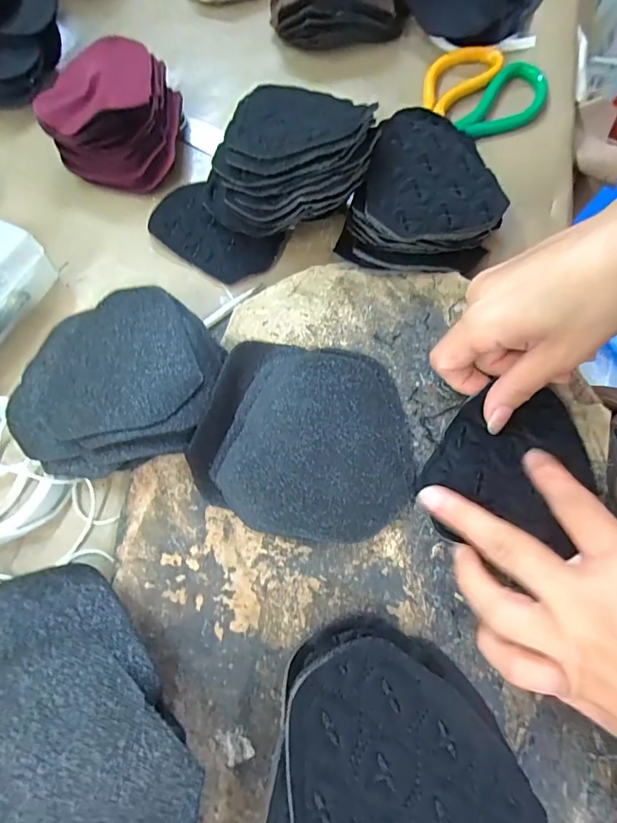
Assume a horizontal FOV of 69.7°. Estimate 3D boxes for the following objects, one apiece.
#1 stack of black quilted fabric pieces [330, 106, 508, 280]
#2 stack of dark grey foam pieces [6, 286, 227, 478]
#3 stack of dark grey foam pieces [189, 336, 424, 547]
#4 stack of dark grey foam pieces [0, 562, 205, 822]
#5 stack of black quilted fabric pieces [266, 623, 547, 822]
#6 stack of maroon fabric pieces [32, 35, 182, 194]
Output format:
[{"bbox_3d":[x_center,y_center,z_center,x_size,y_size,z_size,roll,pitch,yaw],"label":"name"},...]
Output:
[{"bbox_3d":[0.088,-0.155,0.312,0.097,0.038,0.131,24,71,10],"label":"stack of black quilted fabric pieces"},{"bbox_3d":[-0.115,-0.021,0.267,0.116,0.034,0.119,11,69,6],"label":"stack of dark grey foam pieces"},{"bbox_3d":[0.001,0.012,0.257,0.119,0.023,0.114,10,69,5],"label":"stack of dark grey foam pieces"},{"bbox_3d":[-0.115,0.144,0.197,0.105,0.045,0.144,-38,72,-12],"label":"stack of dark grey foam pieces"},{"bbox_3d":[0.038,0.168,0.187,0.105,0.038,0.130,7,69,4],"label":"stack of black quilted fabric pieces"},{"bbox_3d":[-0.154,-0.240,0.359,0.097,0.045,0.115,7,69,4],"label":"stack of maroon fabric pieces"}]

